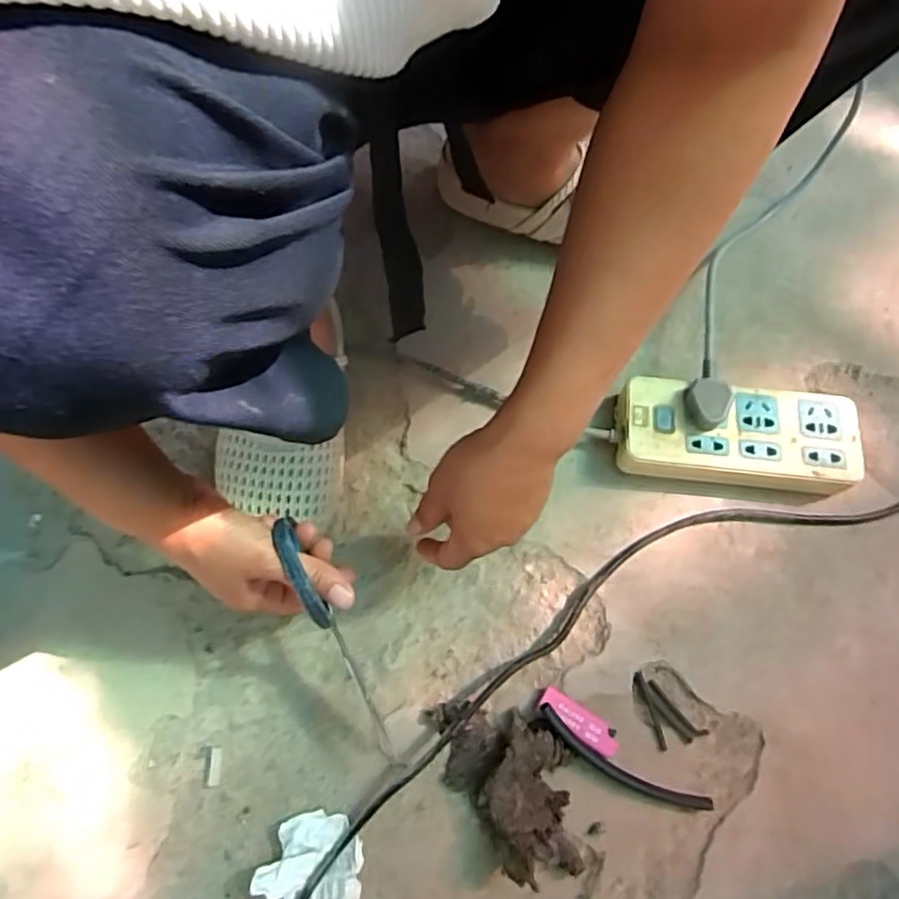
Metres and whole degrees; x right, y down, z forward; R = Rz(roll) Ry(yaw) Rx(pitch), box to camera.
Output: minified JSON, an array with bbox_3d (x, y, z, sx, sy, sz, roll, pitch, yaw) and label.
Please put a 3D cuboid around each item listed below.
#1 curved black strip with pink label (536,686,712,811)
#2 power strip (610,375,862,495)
[{"bbox_3d":[0.123,0.223,0.467,0.133,0.019,0.028,34,77,13],"label":"curved black strip with pink label"},{"bbox_3d":[0.235,-0.007,0.537,0.189,0.044,0.087,4,71,4],"label":"power strip"}]

